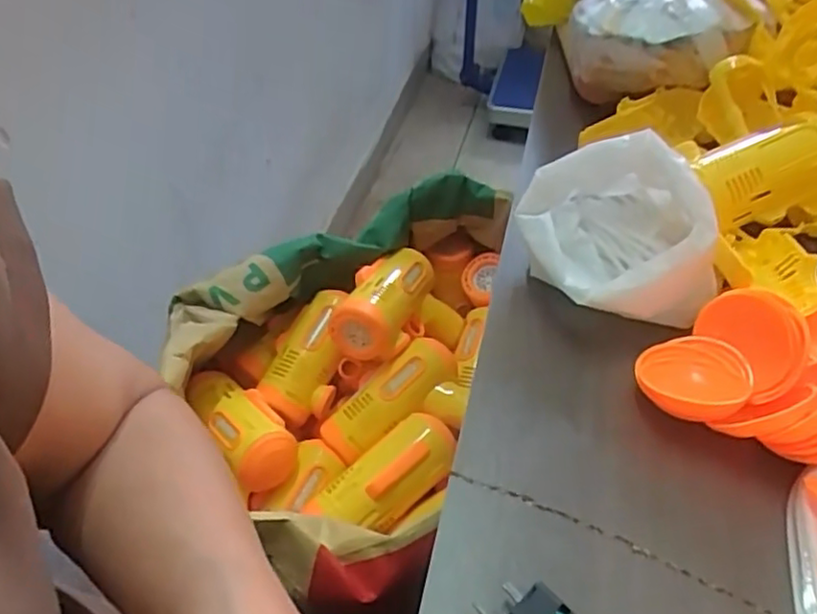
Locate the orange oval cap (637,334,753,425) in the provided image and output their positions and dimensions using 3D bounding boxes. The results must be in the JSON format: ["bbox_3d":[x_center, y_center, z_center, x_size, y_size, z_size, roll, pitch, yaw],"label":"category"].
[{"bbox_3d":[0.159,0.039,0.364,0.056,0.020,0.054,19,48,18],"label":"orange oval cap"}]

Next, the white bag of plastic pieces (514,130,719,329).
[{"bbox_3d":[0.128,-0.049,0.416,0.113,0.073,0.119,0,45,-1],"label":"white bag of plastic pieces"}]

